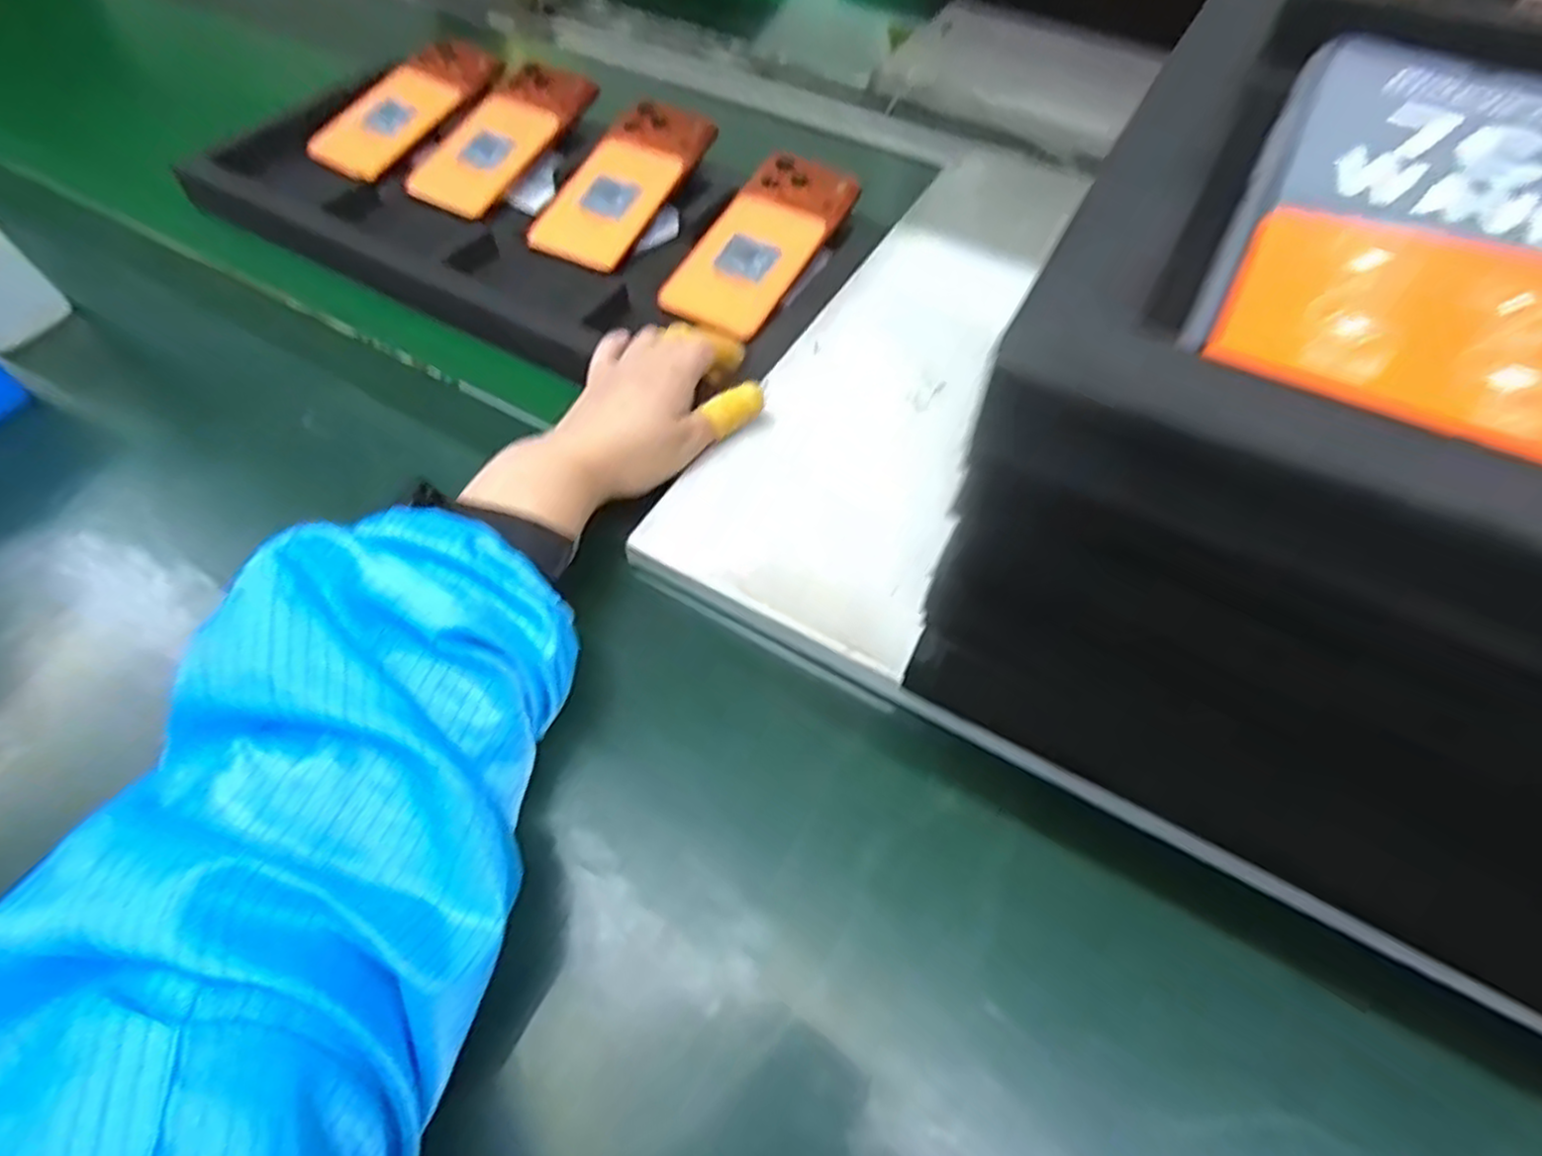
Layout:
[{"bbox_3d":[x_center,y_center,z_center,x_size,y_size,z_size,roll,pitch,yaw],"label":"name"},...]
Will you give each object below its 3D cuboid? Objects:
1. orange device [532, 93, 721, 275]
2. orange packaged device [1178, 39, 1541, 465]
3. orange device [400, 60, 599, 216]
[{"bbox_3d":[-0.111,-0.291,0.539,0.079,0.015,0.164,24,71,14],"label":"orange device"},{"bbox_3d":[0.149,-0.081,0.163,0.077,0.009,0.150,27,59,15],"label":"orange packaged device"},{"bbox_3d":[-0.211,-0.341,0.573,0.076,0.017,0.154,31,75,17],"label":"orange device"}]

